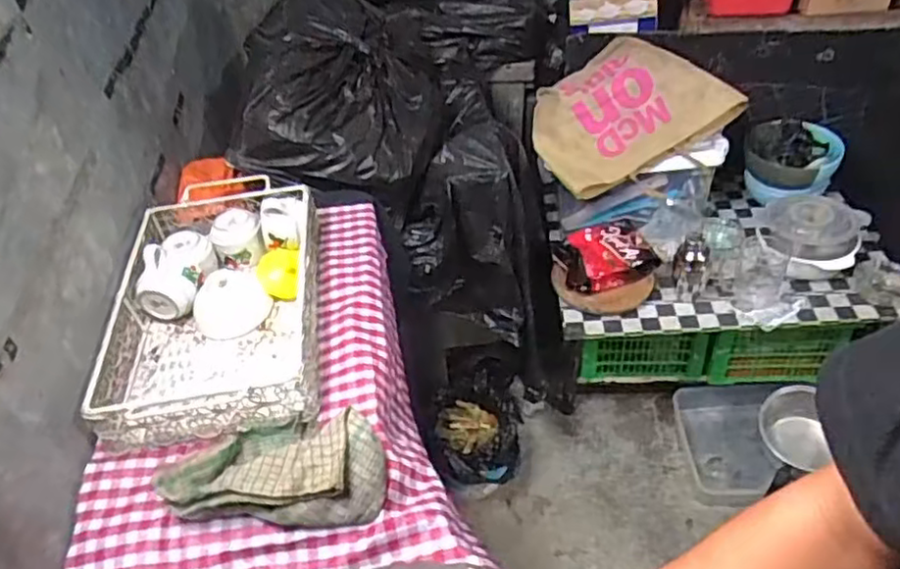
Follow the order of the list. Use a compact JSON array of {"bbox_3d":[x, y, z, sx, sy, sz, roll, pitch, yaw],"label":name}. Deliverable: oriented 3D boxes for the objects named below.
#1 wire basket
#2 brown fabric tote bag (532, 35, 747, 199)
[{"bbox_3d":[-0.327,0.020,0.963,0.269,0.099,0.439,-9,42,-3],"label":"wire basket"},{"bbox_3d":[0.373,-0.380,1.488,0.378,0.058,0.293,-37,77,6],"label":"brown fabric tote bag"}]

